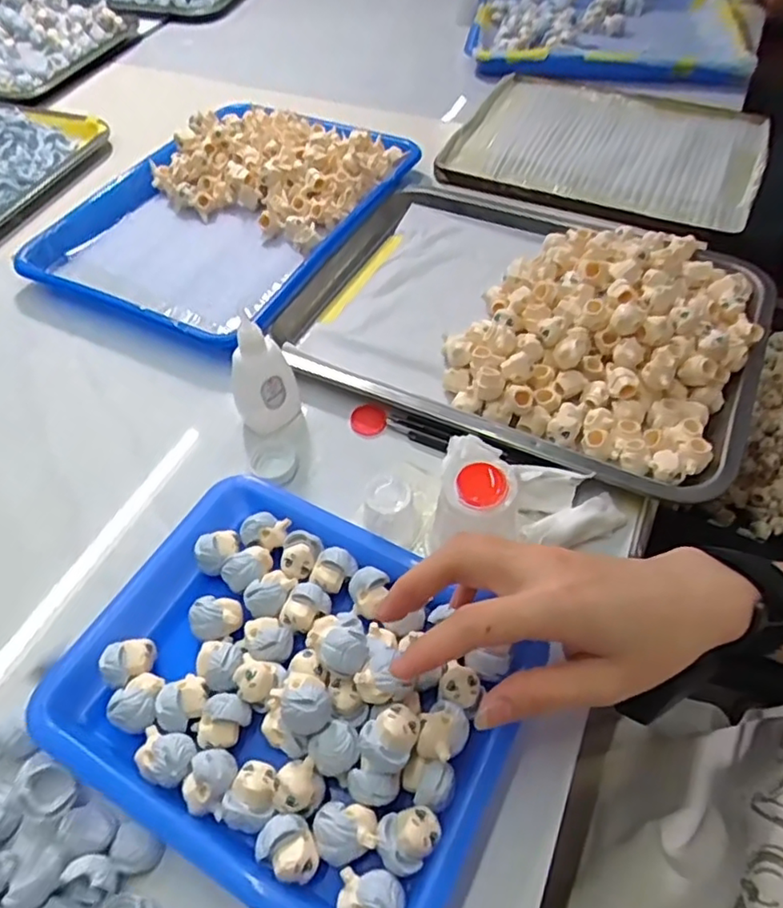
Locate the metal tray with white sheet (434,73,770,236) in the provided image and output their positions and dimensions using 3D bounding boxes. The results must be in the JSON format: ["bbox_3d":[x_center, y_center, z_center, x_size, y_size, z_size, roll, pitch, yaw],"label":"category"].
[{"bbox_3d":[0.231,-0.328,0.666,0.299,0.034,0.267,21,57,17],"label":"metal tray with white sheet"}]

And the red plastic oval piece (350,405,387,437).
[{"bbox_3d":[-0.017,-0.024,0.439,0.025,0.006,0.023,23,59,17],"label":"red plastic oval piece"}]

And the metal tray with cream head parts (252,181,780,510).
[{"bbox_3d":[0.105,-0.123,0.480,0.346,0.050,0.274,23,59,17],"label":"metal tray with cream head parts"}]

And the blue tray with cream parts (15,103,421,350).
[{"bbox_3d":[-0.149,-0.230,0.571,0.244,0.041,0.312,22,57,17],"label":"blue tray with cream parts"}]

